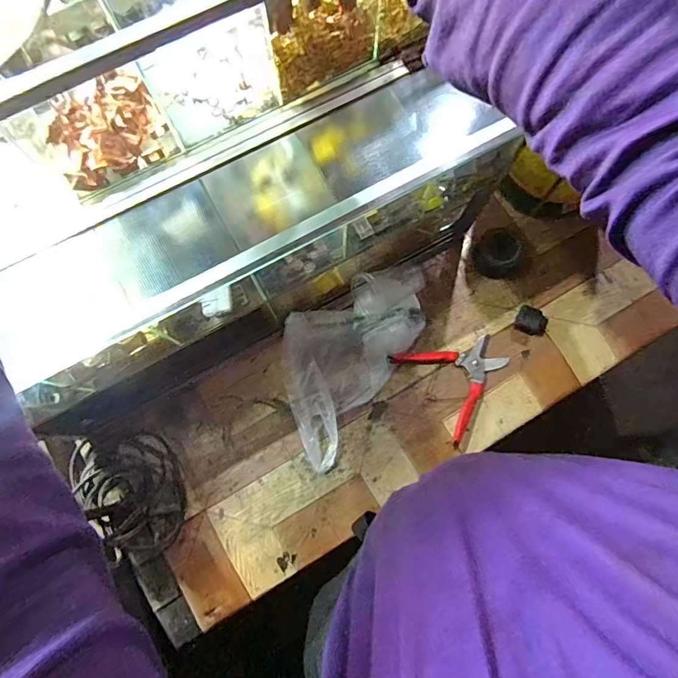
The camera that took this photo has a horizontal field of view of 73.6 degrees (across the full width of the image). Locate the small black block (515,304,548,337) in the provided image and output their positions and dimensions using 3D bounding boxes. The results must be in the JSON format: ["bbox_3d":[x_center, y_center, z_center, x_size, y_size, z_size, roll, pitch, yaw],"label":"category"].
[{"bbox_3d":[0.277,-0.026,0.650,0.044,0.017,0.036,15,77,4],"label":"small black block"}]

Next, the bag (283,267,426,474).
[{"bbox_3d":[0.007,0.011,0.624,0.151,0.050,0.304,33,79,8],"label":"bag"}]

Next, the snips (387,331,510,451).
[{"bbox_3d":[0.169,0.048,0.631,0.135,0.021,0.144,-35,79,-7],"label":"snips"}]

